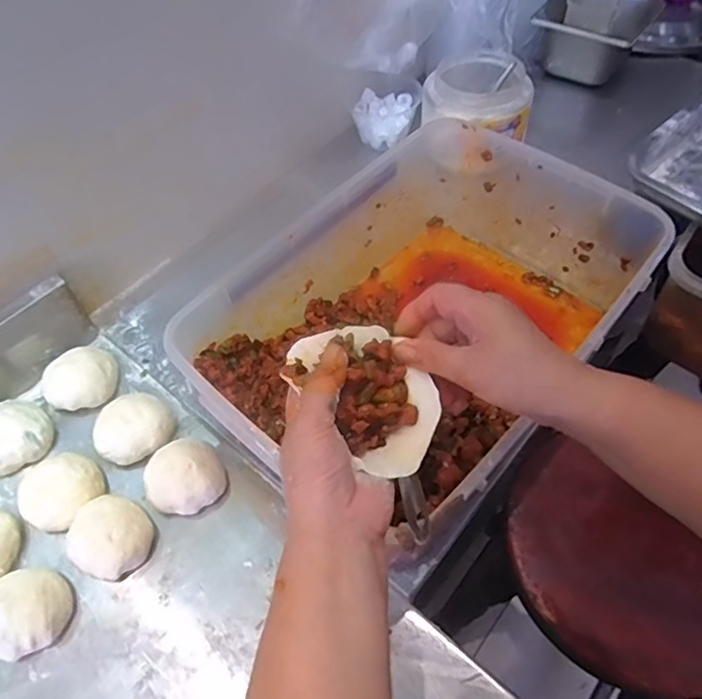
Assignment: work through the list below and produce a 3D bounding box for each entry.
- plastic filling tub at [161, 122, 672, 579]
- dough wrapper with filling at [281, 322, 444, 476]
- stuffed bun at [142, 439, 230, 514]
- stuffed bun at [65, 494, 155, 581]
[{"bbox_3d":[0.064,-0.028,0.574,0.312,0.153,0.442,35,63,24],"label":"plastic filling tub"},{"bbox_3d":[0.011,0.023,0.378,0.074,0.034,0.115,-35,62,-21],"label":"dough wrapper with filling"},{"bbox_3d":[-0.163,0.127,0.552,0.076,0.045,0.060,-22,57,-13],"label":"stuffed bun"},{"bbox_3d":[-0.224,0.173,0.528,0.077,0.043,0.069,26,60,19],"label":"stuffed bun"}]

